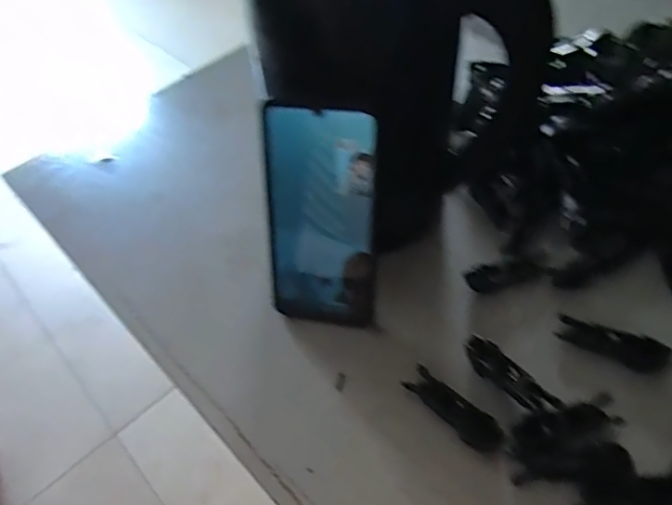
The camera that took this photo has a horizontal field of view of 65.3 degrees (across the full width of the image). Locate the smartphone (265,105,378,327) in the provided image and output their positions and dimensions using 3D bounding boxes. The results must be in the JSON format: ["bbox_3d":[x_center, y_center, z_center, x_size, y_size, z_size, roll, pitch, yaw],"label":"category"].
[{"bbox_3d":[-0.010,-0.019,0.368,0.074,0.162,0.011,6,30,11],"label":"smartphone"}]

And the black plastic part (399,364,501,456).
[{"bbox_3d":[0.078,0.105,0.351,0.019,0.013,0.070,-39,57,-23],"label":"black plastic part"}]

